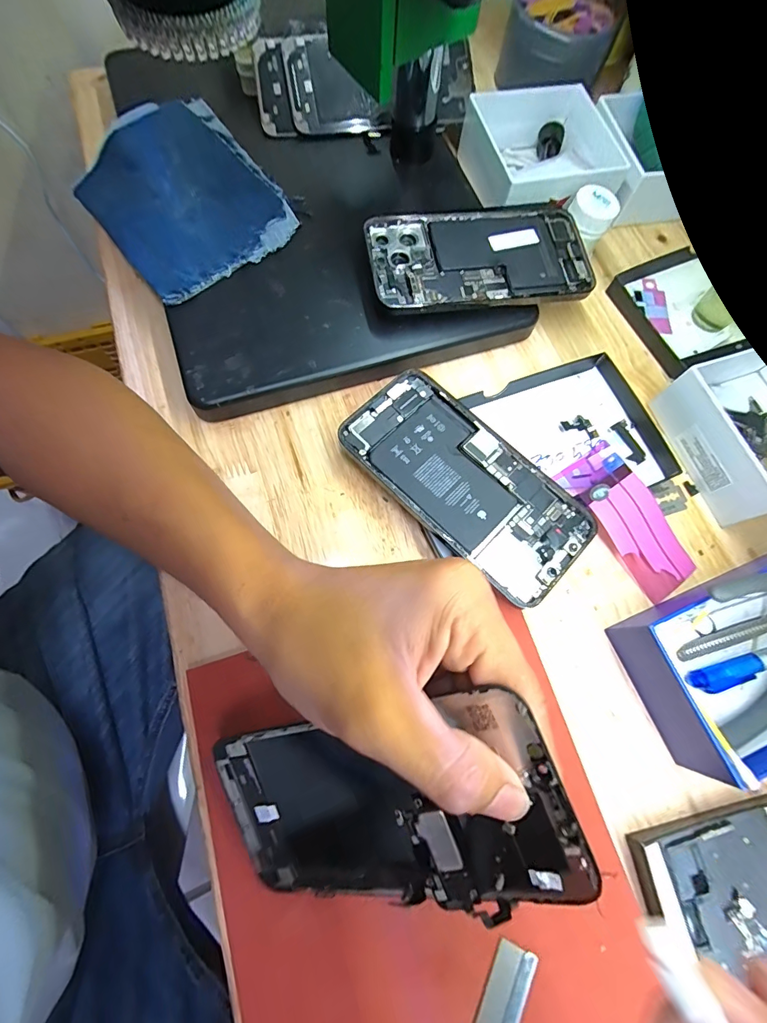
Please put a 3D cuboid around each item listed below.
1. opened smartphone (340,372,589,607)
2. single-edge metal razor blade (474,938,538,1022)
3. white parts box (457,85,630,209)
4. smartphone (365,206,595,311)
[{"bbox_3d":[0.051,-0.020,0.261,0.159,0.004,0.076,43,75,10],"label":"opened smartphone"},{"bbox_3d":[0.057,0.227,0.194,0.019,0.004,0.038,26,78,7],"label":"single-edge metal razor blade"},{"bbox_3d":[0.130,-0.293,0.350,0.111,0.046,0.110,-8,71,-6],"label":"white parts box"},{"bbox_3d":[0.068,-0.182,0.295,0.153,0.007,0.079,-8,78,-6],"label":"smartphone"}]

